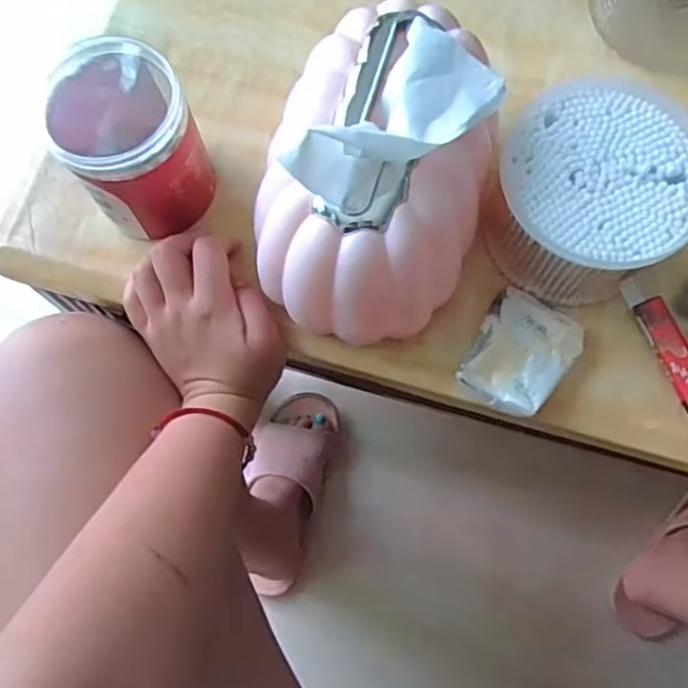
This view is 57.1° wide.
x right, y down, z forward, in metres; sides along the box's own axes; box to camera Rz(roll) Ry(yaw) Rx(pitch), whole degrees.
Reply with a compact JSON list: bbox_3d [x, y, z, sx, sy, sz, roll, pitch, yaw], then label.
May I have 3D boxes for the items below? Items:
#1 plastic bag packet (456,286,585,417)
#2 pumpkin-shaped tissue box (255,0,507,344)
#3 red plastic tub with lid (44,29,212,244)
[{"bbox_3d":[0.113,0.006,0.408,0.058,0.017,0.077,32,77,11],"label":"plastic bag packet"},{"bbox_3d":[0.023,-0.100,0.375,0.121,0.136,0.173,17,75,6],"label":"pumpkin-shaped tissue box"},{"bbox_3d":[-0.132,-0.125,0.405,0.078,0.106,0.072,-1,73,2],"label":"red plastic tub with lid"}]

